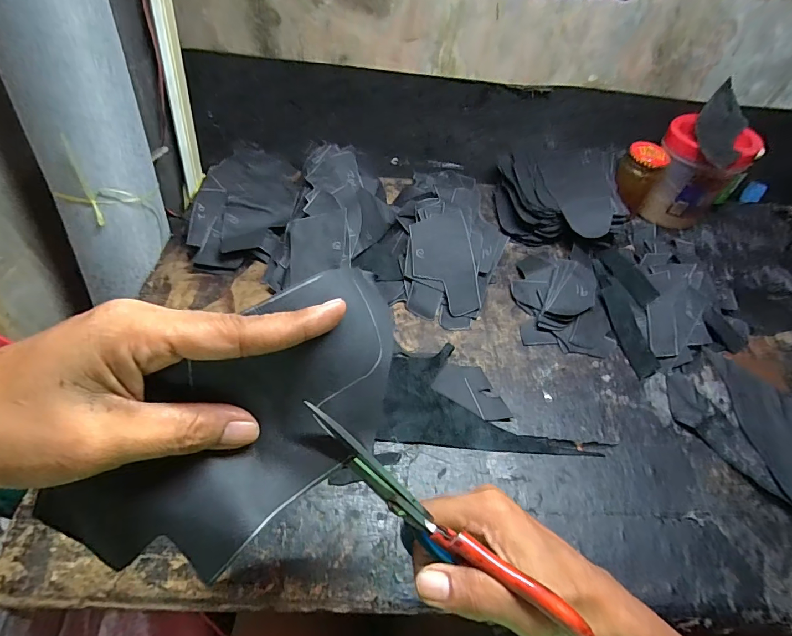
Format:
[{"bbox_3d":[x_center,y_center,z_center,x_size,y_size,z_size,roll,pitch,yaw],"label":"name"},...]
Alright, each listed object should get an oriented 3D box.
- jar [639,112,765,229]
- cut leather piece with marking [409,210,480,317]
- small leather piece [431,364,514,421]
[{"bbox_3d":[0.459,-0.215,0.633,0.129,0.139,0.119,3,53,-4],"label":"jar"},{"bbox_3d":[0.063,-0.072,0.533,0.078,0.011,0.137,-9,80,-4],"label":"cut leather piece with marking"},{"bbox_3d":[0.089,0.082,0.456,0.086,0.006,0.057,30,50,14],"label":"small leather piece"}]

